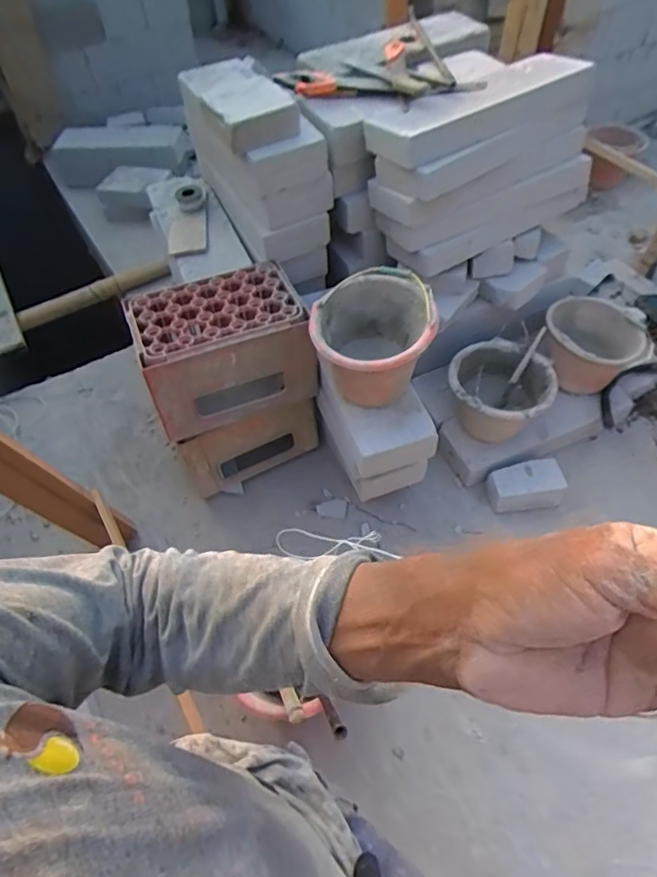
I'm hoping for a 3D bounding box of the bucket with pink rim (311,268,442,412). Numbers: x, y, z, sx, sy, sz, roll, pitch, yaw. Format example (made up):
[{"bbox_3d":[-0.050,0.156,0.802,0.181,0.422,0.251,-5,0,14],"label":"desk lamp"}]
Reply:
[{"bbox_3d":[0.109,-0.236,1.379,0.277,0.223,0.307,1,55,3],"label":"bucket with pink rim"}]

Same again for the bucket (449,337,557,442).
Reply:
[{"bbox_3d":[0.506,-0.123,1.677,0.314,0.195,0.301,-1,55,2],"label":"bucket"}]

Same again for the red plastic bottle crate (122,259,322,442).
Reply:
[{"bbox_3d":[-0.281,-0.239,1.514,0.430,0.289,0.298,-21,56,-12],"label":"red plastic bottle crate"}]

